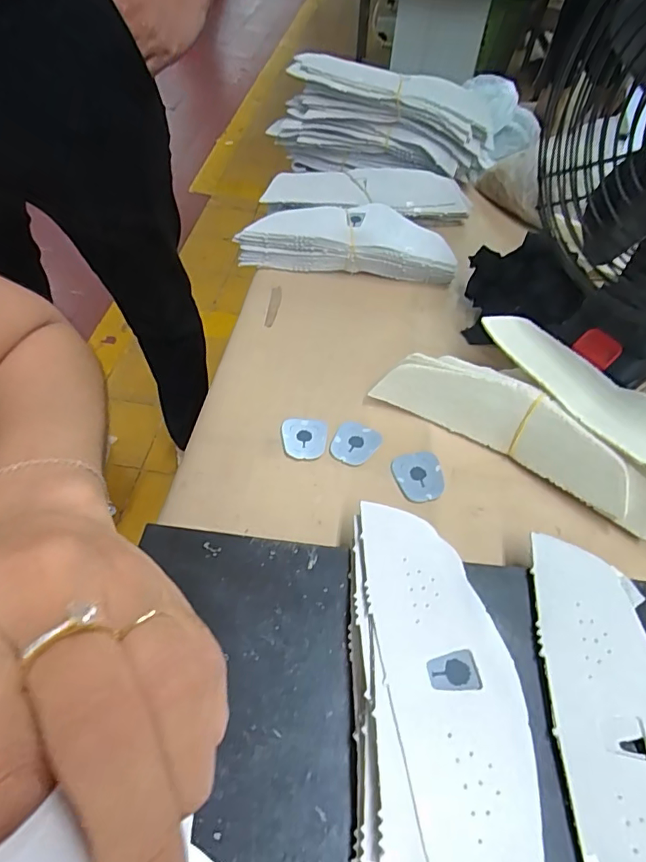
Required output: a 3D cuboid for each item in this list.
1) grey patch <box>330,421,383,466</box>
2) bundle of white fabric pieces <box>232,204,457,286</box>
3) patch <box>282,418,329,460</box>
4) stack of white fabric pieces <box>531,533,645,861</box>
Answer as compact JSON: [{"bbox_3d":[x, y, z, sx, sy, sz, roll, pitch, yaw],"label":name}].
[{"bbox_3d":[0.023,0.009,0.375,0.031,0.004,0.037,26,58,18],"label":"grey patch"},{"bbox_3d":[0.023,-0.184,0.493,0.201,0.050,0.057,6,54,4],"label":"bundle of white fabric pieces"},{"bbox_3d":[-0.015,0.005,0.375,0.033,0.004,0.036,7,54,4],"label":"patch"},{"bbox_3d":[0.147,0.149,0.237,0.067,0.008,0.200,2,54,1],"label":"stack of white fabric pieces"}]

